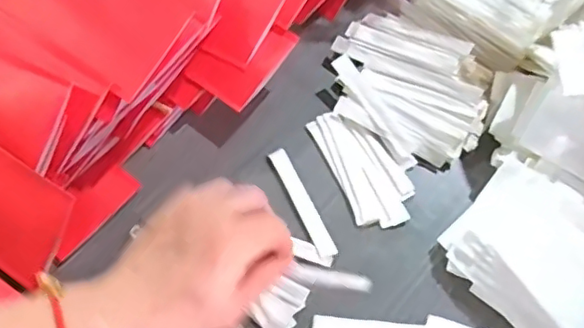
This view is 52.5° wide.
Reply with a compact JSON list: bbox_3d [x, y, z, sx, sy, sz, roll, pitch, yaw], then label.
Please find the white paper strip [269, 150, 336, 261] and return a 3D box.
[{"bbox_3d":[0.007,0.028,0.430,0.013,0.004,0.088,-23,69,-13],"label":"white paper strip"}]

